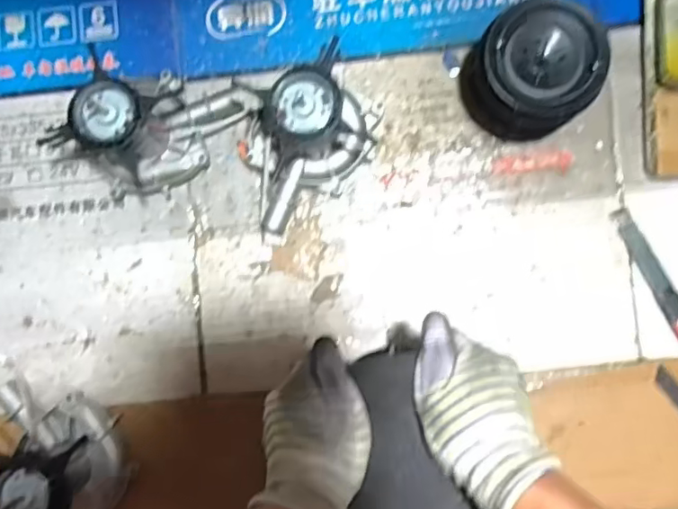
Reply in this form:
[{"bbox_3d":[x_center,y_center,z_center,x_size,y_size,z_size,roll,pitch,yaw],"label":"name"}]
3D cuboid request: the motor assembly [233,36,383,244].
[{"bbox_3d":[-0.033,-0.101,0.507,0.155,0.098,0.095,-36,86,1],"label":"motor assembly"}]

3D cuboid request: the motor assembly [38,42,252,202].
[{"bbox_3d":[-0.171,-0.114,0.509,0.105,0.097,0.140,33,89,4],"label":"motor assembly"}]

